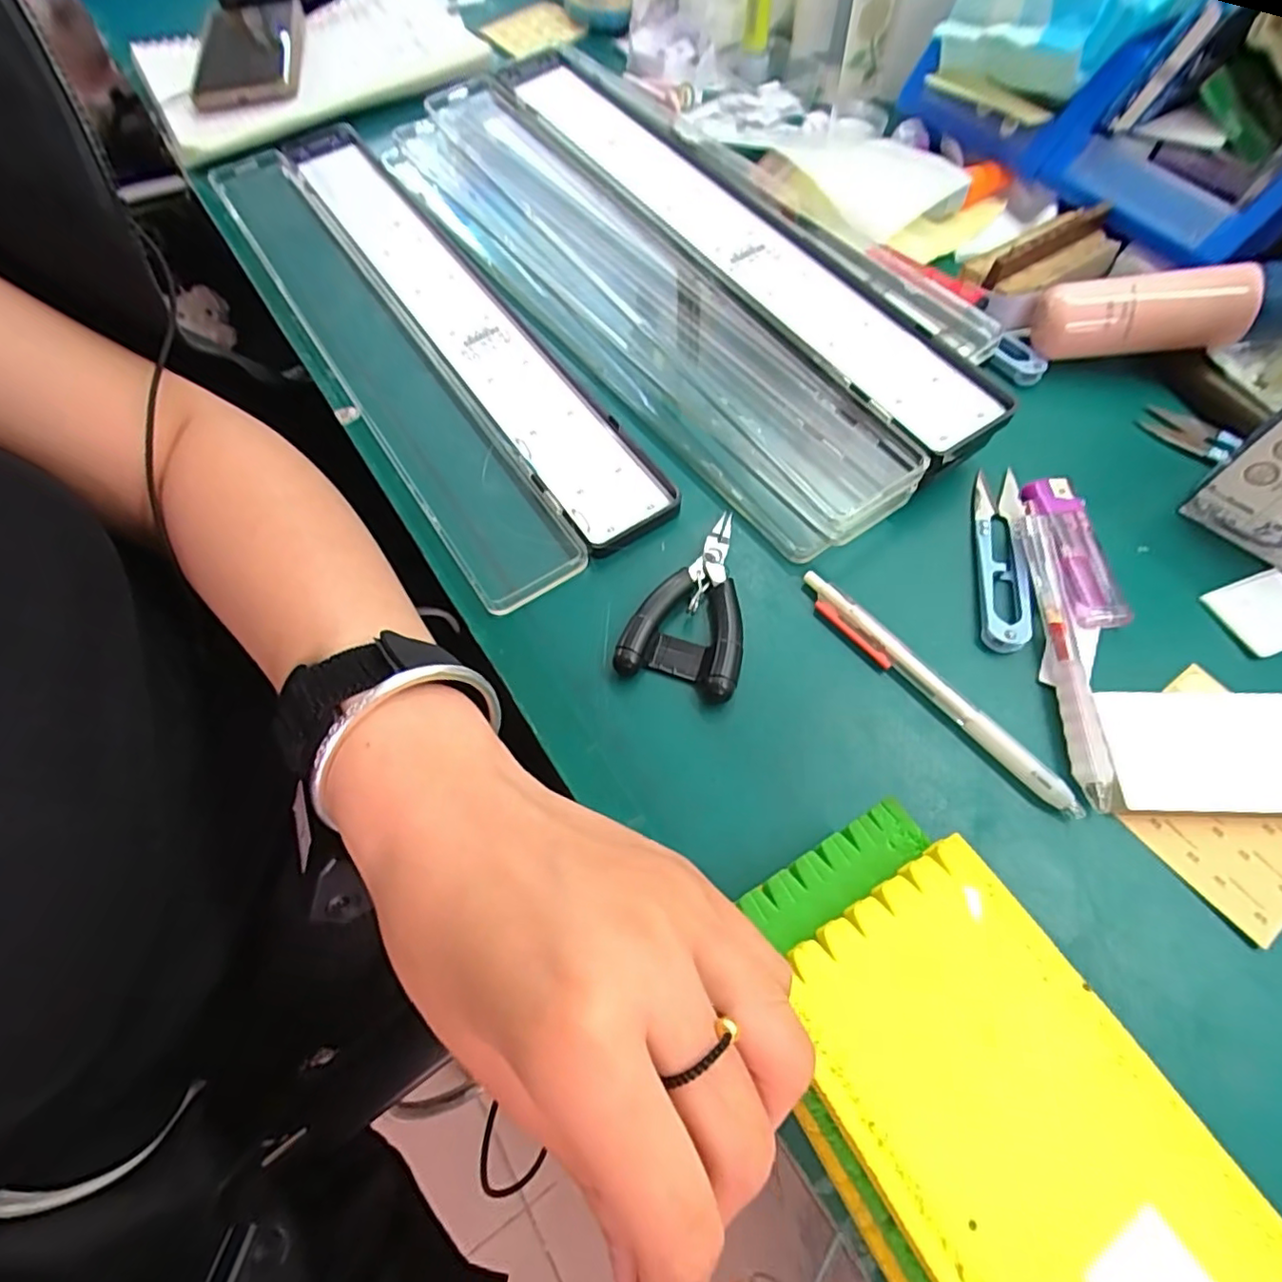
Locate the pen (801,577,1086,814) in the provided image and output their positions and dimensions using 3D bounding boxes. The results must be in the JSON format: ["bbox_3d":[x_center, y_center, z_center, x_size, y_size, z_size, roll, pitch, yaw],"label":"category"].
[{"bbox_3d":[0.123,0.018,0.265,0.012,0.010,0.139,-39,68,-14],"label":"pen"}]

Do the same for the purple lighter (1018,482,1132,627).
[{"bbox_3d":[0.204,-0.043,0.291,0.025,0.008,0.079,-7,64,0],"label":"purple lighter"}]

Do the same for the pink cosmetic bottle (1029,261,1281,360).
[{"bbox_3d":[0.286,-0.172,0.324,0.133,0.042,0.031,7,65,7],"label":"pink cosmetic bottle"}]

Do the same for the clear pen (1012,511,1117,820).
[{"bbox_3d":[0.181,0.004,0.266,0.012,0.010,0.132,2,65,4],"label":"clear pen"}]

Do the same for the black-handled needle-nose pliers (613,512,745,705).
[{"bbox_3d":[0.027,-0.021,0.286,0.052,0.013,0.092,16,66,11],"label":"black-handled needle-nose pliers"}]

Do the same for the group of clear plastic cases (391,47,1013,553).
[{"bbox_3d":[0.002,-0.227,0.373,0.147,0.038,0.434,-33,67,-12],"label":"group of clear plastic cases"}]

